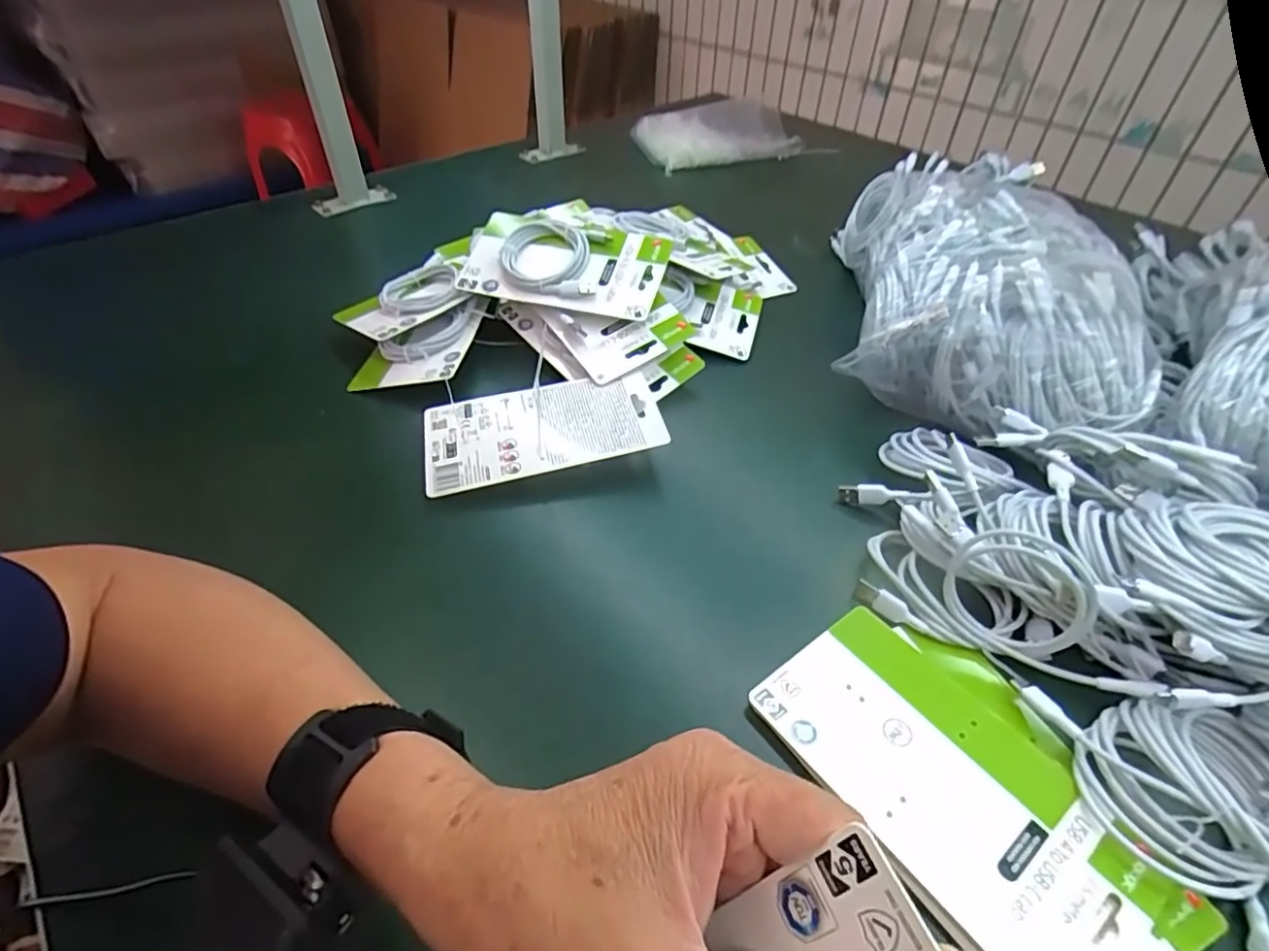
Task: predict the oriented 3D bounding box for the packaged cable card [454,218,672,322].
[{"bbox_3d":[-0.066,-0.197,0.582,0.189,0.026,0.090,12,79,7],"label":"packaged cable card"}]

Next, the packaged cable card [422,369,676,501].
[{"bbox_3d":[-0.071,-0.038,0.491,0.181,0.018,0.095,-10,46,-9],"label":"packaged cable card"}]

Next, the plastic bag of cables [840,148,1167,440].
[{"bbox_3d":[0.298,-0.175,0.565,0.207,0.111,0.352,6,45,6],"label":"plastic bag of cables"}]

